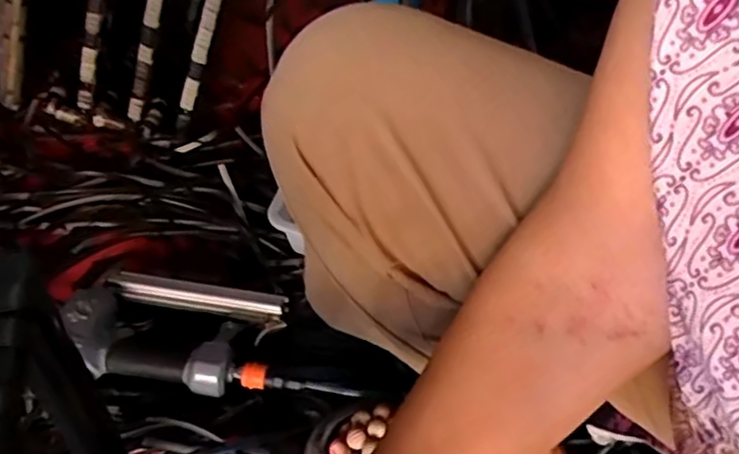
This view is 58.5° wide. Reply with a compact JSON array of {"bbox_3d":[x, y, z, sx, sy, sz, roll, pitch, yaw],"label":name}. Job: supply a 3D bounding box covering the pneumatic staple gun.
[{"bbox_3d":[-0.213,0.107,0.718,0.222,0.045,0.131,9,50,2],"label":"pneumatic staple gun"}]

